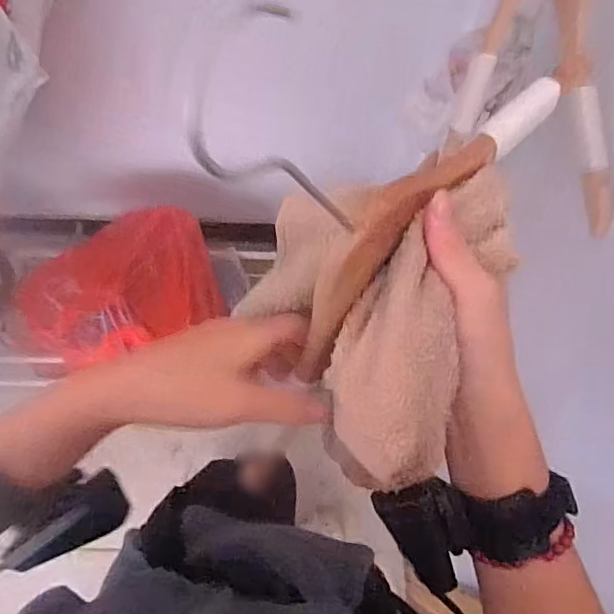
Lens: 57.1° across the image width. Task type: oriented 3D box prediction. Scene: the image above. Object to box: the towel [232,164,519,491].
[{"bbox_3d":[0.034,-0.004,0.308,0.122,0.082,0.175,19,70,6],"label":"towel"}]

